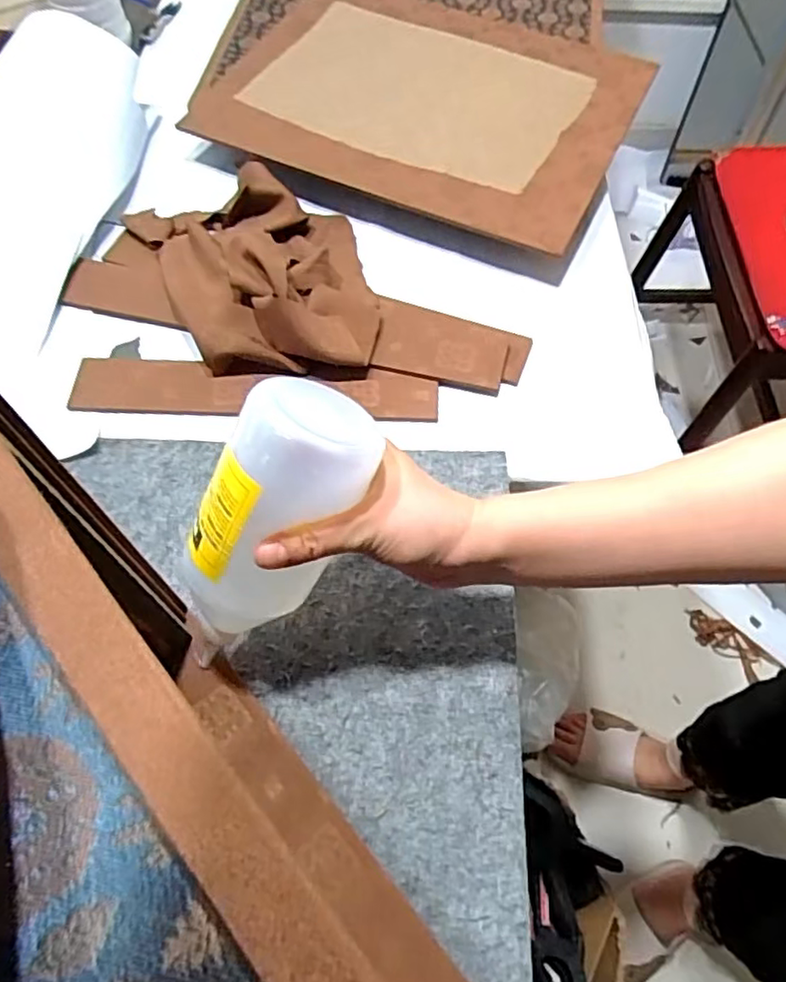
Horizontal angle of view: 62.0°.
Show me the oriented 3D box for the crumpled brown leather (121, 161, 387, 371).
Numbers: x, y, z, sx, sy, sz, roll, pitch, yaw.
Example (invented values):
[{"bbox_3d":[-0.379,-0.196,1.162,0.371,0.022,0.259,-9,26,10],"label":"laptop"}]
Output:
[{"bbox_3d":[-0.125,-0.203,0.592,0.200,0.064,0.248,-16,64,-8],"label":"crumpled brown leather"}]

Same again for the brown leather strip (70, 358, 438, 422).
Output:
[{"bbox_3d":[-0.115,-0.088,0.557,0.302,0.010,0.050,2,65,-1],"label":"brown leather strip"}]

